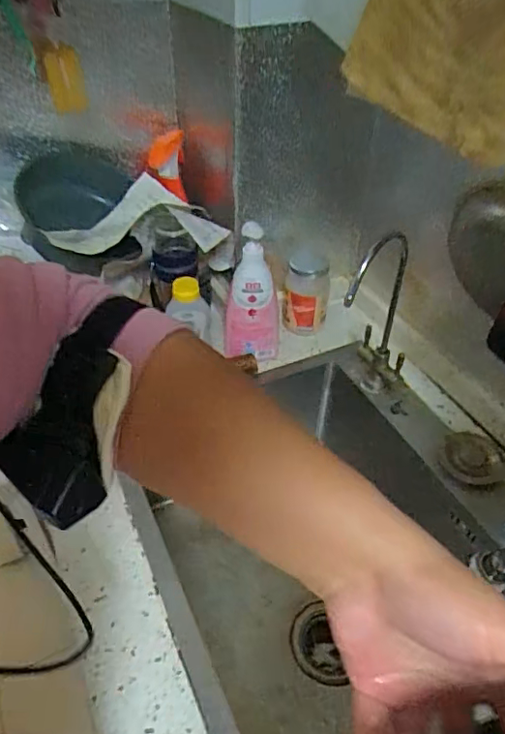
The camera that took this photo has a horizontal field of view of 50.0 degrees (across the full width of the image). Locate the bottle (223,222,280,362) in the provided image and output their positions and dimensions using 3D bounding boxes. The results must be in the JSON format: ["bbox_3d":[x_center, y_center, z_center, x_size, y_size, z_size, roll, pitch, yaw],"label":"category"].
[{"bbox_3d":[0.002,-0.105,0.817,0.082,0.208,0.044,5,42,3],"label":"bottle"}]

